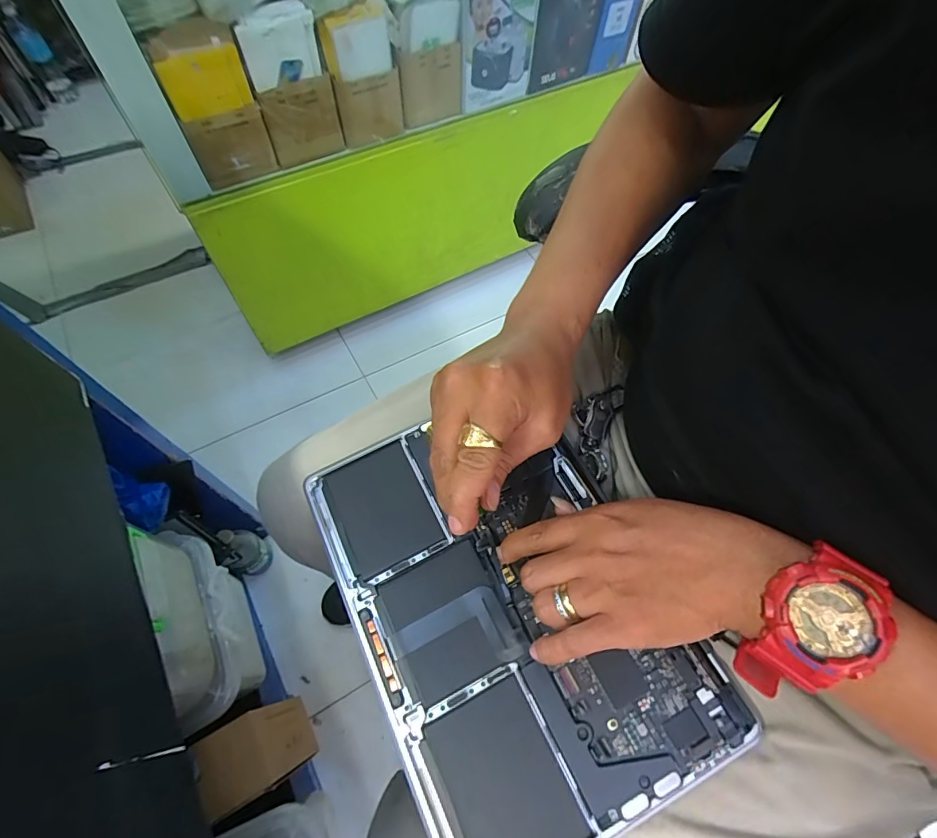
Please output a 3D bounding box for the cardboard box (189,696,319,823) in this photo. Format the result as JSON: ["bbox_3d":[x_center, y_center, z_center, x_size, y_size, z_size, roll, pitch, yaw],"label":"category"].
[{"bbox_3d":[-0.257,0.411,0.568,0.077,0.170,0.084,-24,66,-14],"label":"cardboard box"}]

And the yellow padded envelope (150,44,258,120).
[{"bbox_3d":[-0.359,-0.459,0.625,0.104,0.074,0.016,-23,65,-14],"label":"yellow padded envelope"}]

